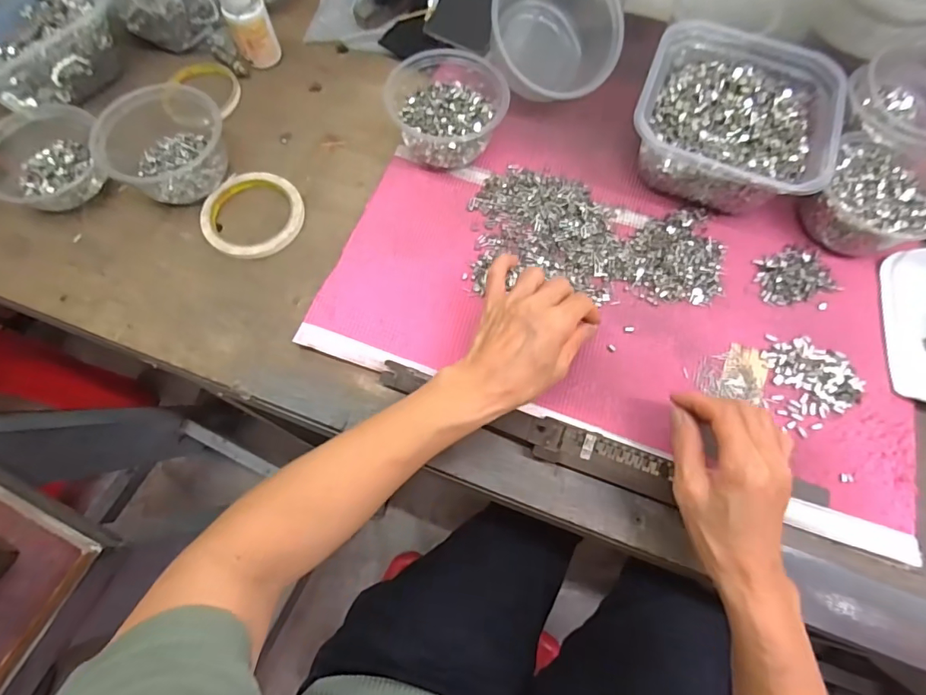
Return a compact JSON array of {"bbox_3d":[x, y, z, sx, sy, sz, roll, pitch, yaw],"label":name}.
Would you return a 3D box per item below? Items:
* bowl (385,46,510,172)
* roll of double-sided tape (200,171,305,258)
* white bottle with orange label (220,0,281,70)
[{"bbox_3d":[-0.018,-0.243,0.480,0.107,0.059,0.116,0,69,-1],"label":"bowl"},{"bbox_3d":[-0.210,-0.134,0.470,0.100,0.012,0.097,0,69,-1],"label":"roll of double-sided tape"},{"bbox_3d":[-0.235,-0.358,0.520,0.044,0.080,0.044,0,75,2],"label":"white bottle with orange label"}]

